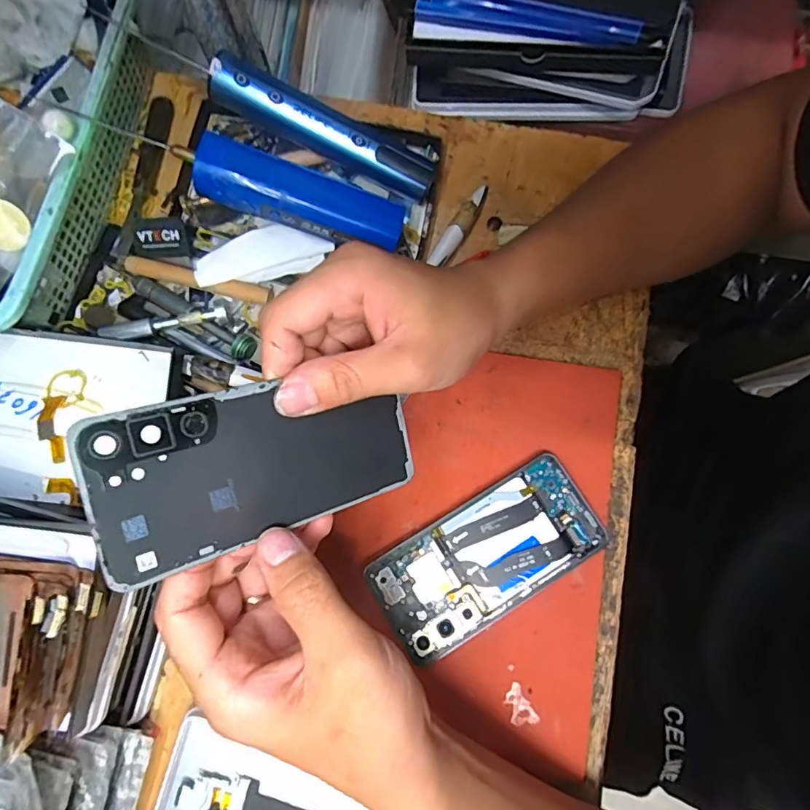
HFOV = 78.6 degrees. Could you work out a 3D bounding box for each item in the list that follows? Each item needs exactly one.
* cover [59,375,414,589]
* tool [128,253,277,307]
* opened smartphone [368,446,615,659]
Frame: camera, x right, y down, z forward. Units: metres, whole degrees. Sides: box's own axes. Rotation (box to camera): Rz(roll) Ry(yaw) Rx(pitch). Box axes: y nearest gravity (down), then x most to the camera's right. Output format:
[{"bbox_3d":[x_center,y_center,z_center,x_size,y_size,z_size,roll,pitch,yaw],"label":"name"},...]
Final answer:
[{"bbox_3d":[-0.060,0.024,0.222,0.143,0.004,0.066,-16,97,-34],"label":"cover"},{"bbox_3d":[-0.141,-0.086,0.338,0.100,0.011,0.012,13,79,1],"label":"tool"},{"bbox_3d":[0.052,0.095,0.314,0.145,0.009,0.071,-31,81,-7],"label":"opened smartphone"}]

